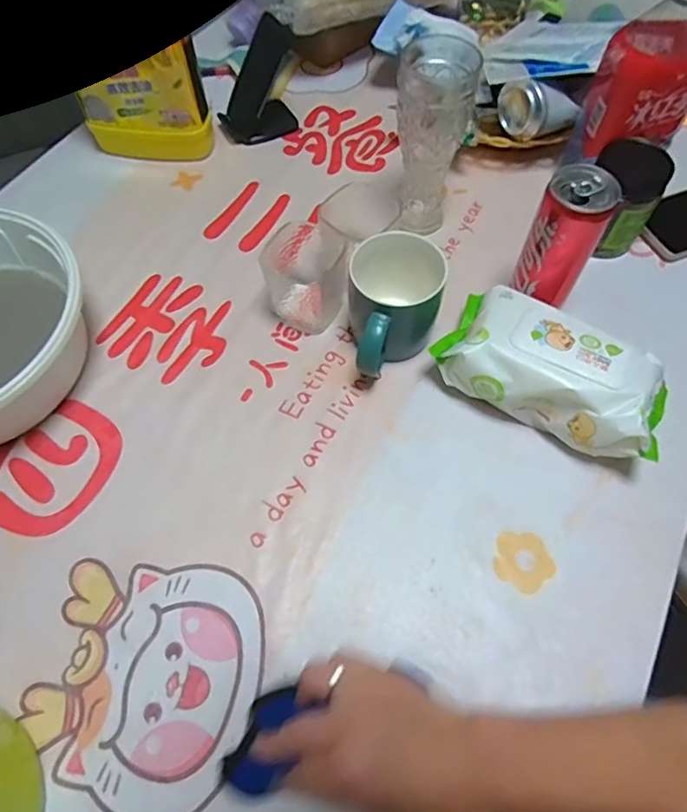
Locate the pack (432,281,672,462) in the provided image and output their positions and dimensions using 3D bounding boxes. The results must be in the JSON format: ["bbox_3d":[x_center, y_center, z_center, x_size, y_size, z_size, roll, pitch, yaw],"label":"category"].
[{"bbox_3d":[0.175,-0.027,0.457,0.184,0.077,0.099,36,67,18],"label":"pack"}]

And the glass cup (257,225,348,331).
[{"bbox_3d":[-0.039,-0.125,0.521,0.079,0.064,0.079,0,61,0],"label":"glass cup"}]

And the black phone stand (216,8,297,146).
[{"bbox_3d":[-0.108,-0.392,0.646,0.096,0.100,0.091,-11,62,-6],"label":"black phone stand"}]

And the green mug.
[{"bbox_3d":[0.046,-0.082,0.481,0.081,0.089,0.111,2,61,1],"label":"green mug"}]

